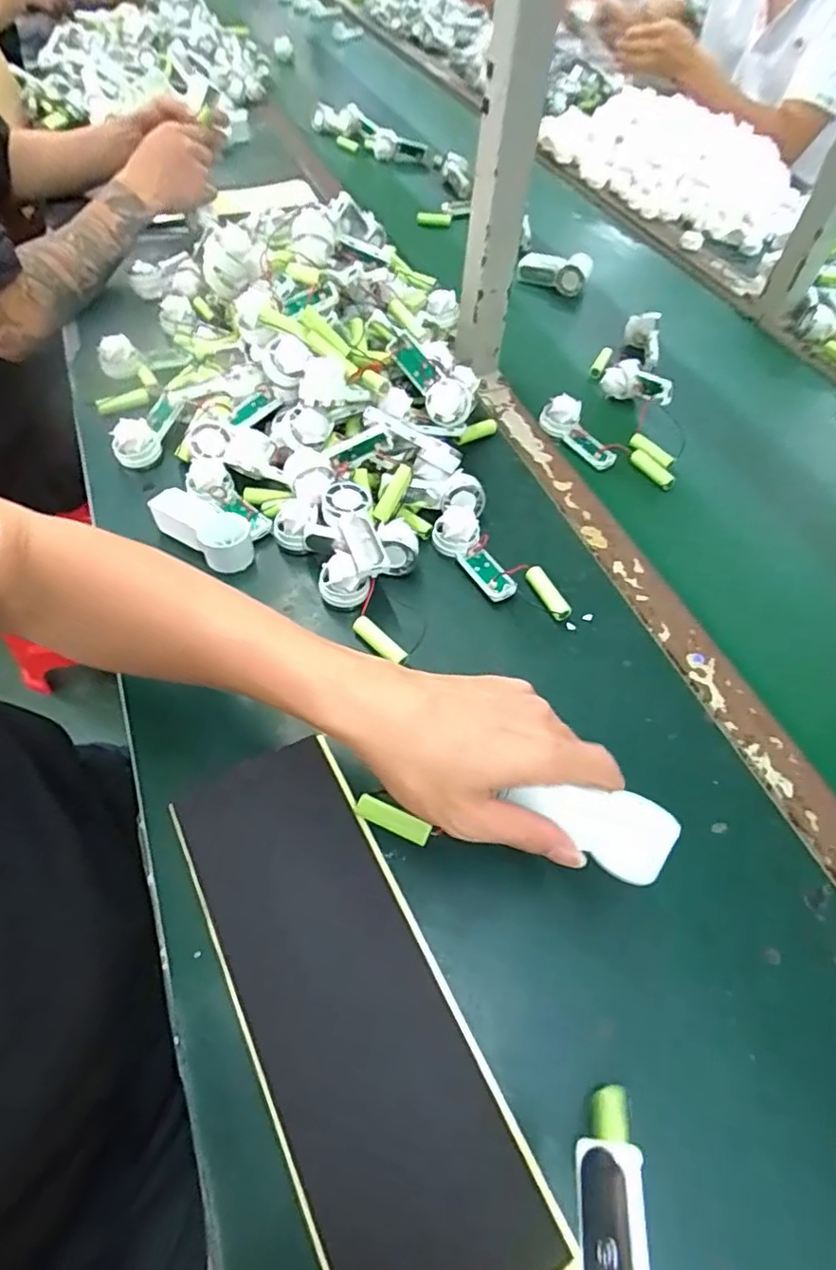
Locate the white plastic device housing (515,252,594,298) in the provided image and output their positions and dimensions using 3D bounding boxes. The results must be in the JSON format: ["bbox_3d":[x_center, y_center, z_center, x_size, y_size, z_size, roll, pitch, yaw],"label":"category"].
[{"bbox_3d":[0.185,-0.497,0.842,0.029,0.044,0.116,-38,49,-24],"label":"white plastic device housing"}]

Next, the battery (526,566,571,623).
[{"bbox_3d":[0.108,-0.034,0.506,0.017,0.014,0.050,-24,61,-18],"label":"battery"}]

